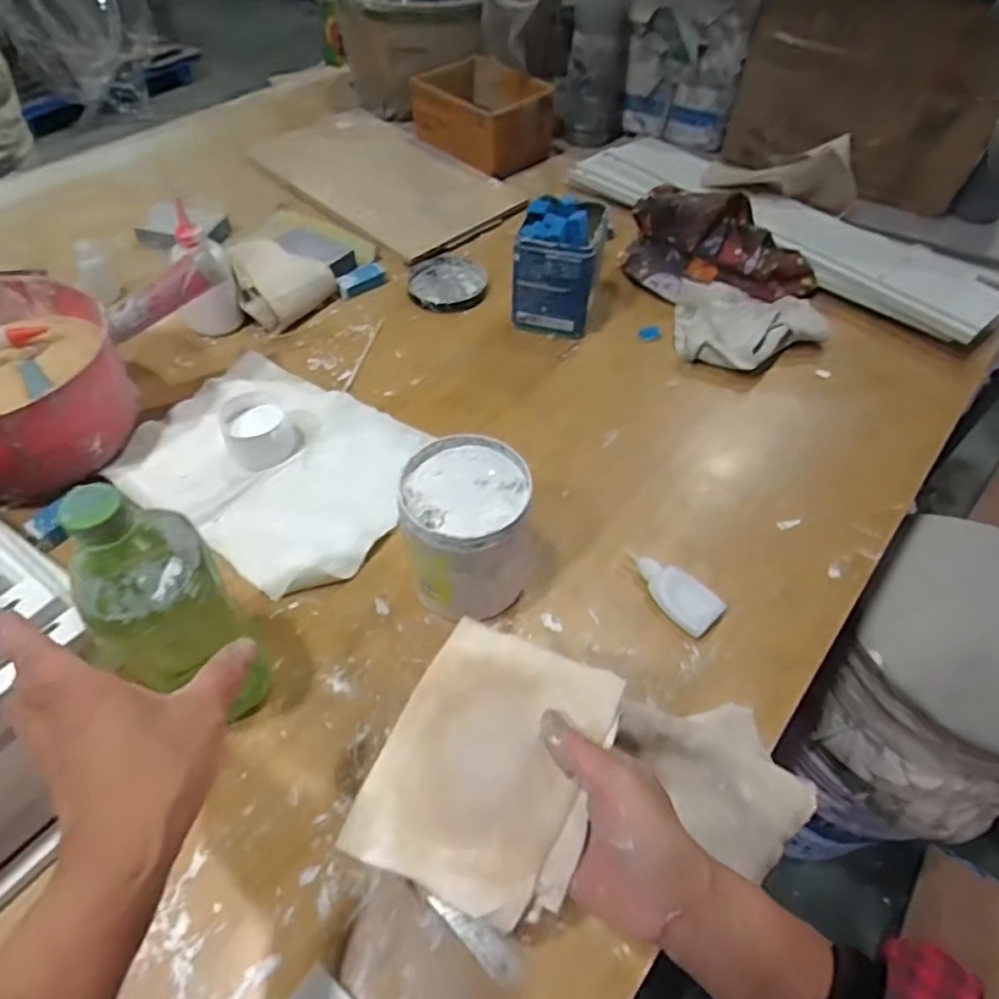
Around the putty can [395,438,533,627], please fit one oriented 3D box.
[{"bbox_3d":[-0.025,0.024,0.513,0.092,0.114,0.099,2,53,-2],"label":"putty can"}]

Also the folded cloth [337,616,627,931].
[{"bbox_3d":[-0.004,0.144,0.353,0.112,0.019,0.135,21,71,9],"label":"folded cloth"}]

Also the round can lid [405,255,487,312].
[{"bbox_3d":[-0.064,-0.269,0.805,0.096,0.012,0.110,-6,54,-7],"label":"round can lid"}]

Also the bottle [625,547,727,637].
[{"bbox_3d":[0.146,0.070,0.541,0.043,0.020,0.090,-29,60,-22],"label":"bottle"}]

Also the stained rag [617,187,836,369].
[{"bbox_3d":[0.282,-0.267,0.759,0.193,0.091,0.249,-11,54,-11],"label":"stained rag"}]

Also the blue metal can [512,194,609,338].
[{"bbox_3d":[0.065,-0.267,0.729,0.091,0.125,0.096,8,53,3],"label":"blue metal can"}]

